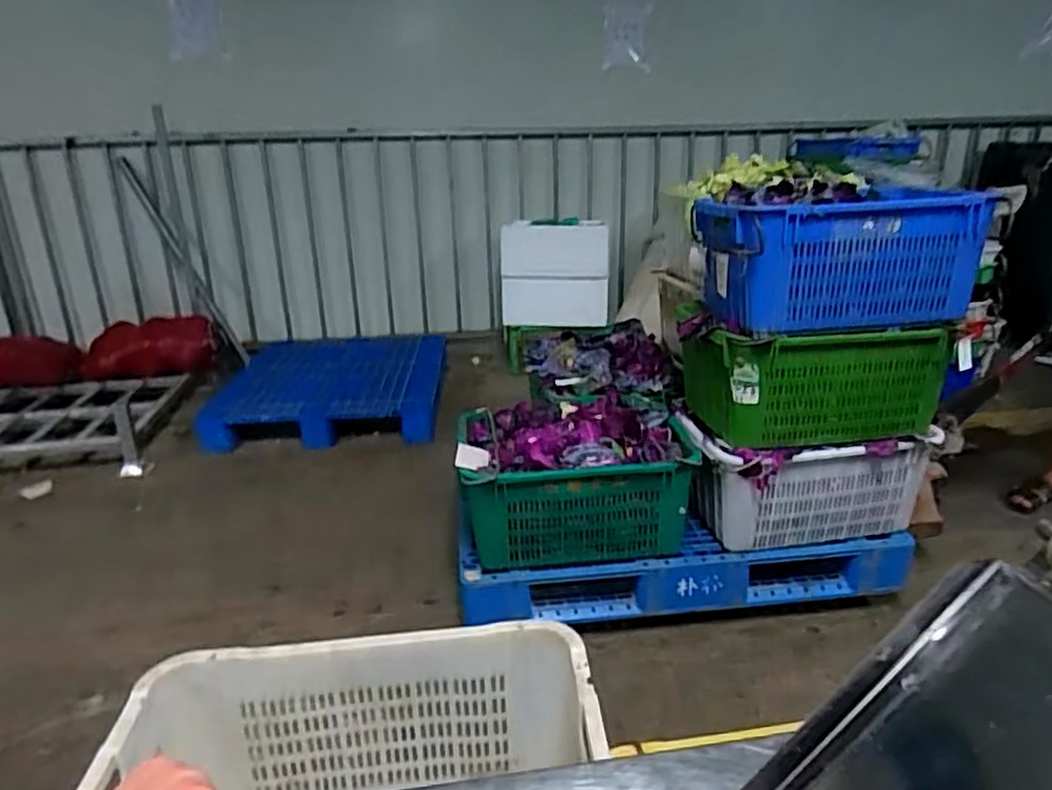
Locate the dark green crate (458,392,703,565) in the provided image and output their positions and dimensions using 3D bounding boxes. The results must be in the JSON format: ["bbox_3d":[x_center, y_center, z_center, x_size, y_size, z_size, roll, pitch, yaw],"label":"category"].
[{"bbox_3d":[0.130,0.212,1.861,0.585,0.312,0.414,-7,23,-4],"label":"dark green crate"}]

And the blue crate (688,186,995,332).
[{"bbox_3d":[0.764,-0.364,1.722,0.562,0.297,0.373,-7,23,-3],"label":"blue crate"}]

